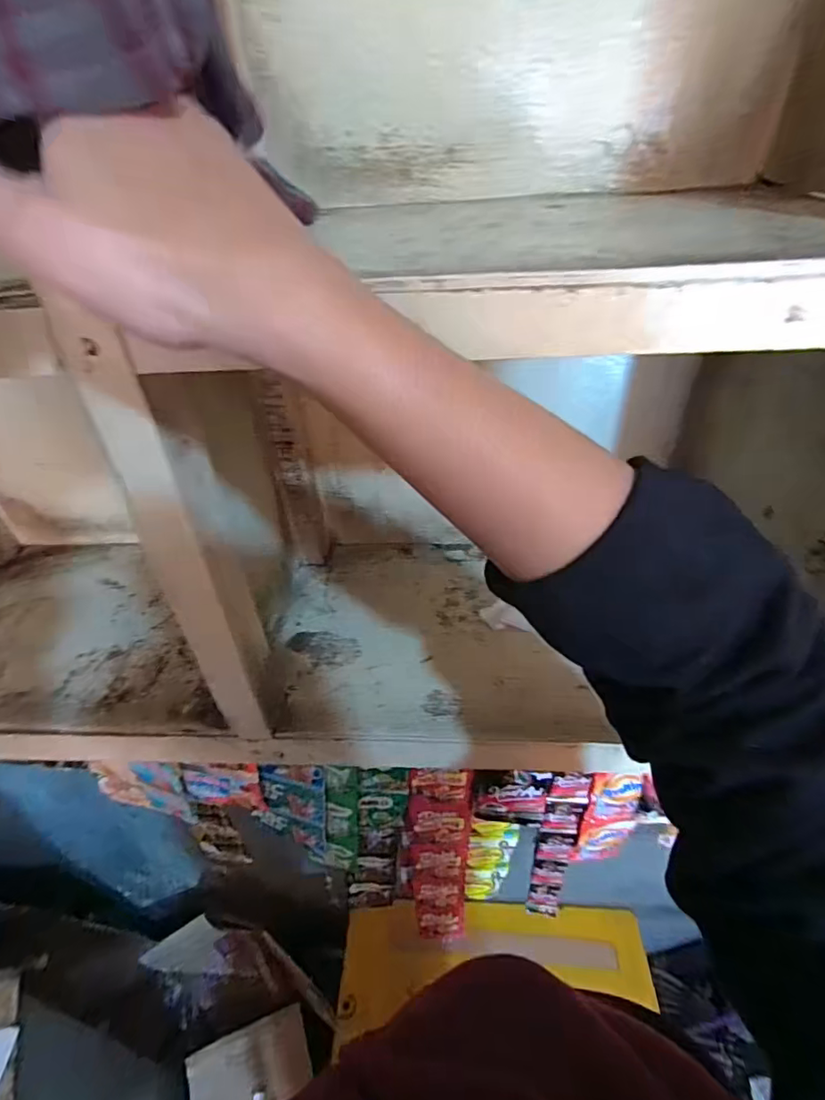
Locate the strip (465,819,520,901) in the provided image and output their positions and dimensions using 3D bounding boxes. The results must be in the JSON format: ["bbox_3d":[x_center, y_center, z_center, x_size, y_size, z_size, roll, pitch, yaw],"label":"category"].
[{"bbox_3d":[0.125,0.496,0.845,0.076,0.248,0.022,-5,38,-2],"label":"strip"}]

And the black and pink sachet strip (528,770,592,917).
[{"bbox_3d":[0.209,0.444,0.779,0.052,0.414,0.023,10,40,16],"label":"black and pink sachet strip"}]

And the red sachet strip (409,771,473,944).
[{"bbox_3d":[0.043,0.493,0.827,0.089,0.511,0.037,0,38,4],"label":"red sachet strip"}]

